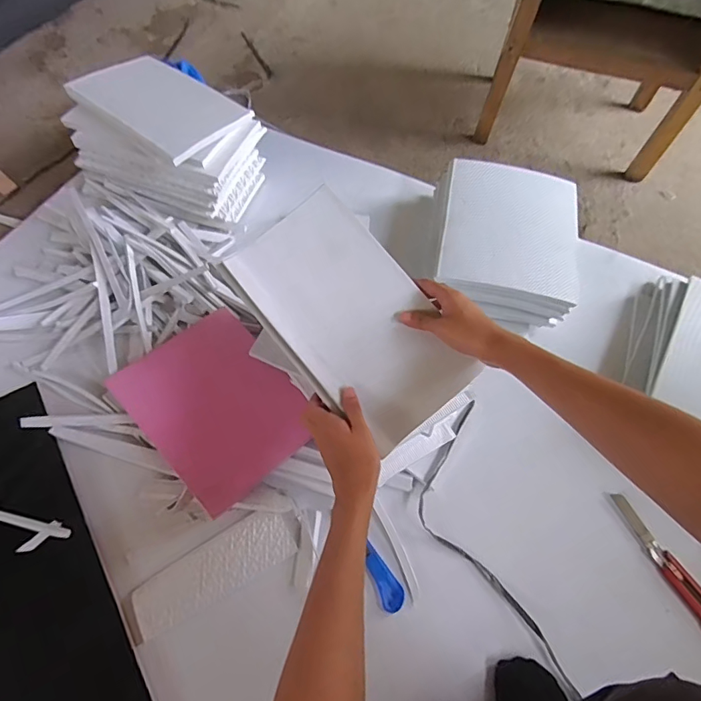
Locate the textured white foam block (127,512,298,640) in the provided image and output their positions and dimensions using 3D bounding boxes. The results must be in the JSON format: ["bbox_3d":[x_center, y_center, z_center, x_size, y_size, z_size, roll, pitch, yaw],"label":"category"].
[{"bbox_3d":[-0.177,0.287,0.596,0.206,0.012,0.071,-27,66,-16],"label":"textured white foam block"}]

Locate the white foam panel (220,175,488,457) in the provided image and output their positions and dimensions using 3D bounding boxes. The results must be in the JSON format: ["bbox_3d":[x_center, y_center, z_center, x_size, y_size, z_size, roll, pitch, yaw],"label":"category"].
[{"bbox_3d":[0.002,-0.033,0.490,0.154,0.013,0.261,-39,88,-4],"label":"white foam panel"}]

